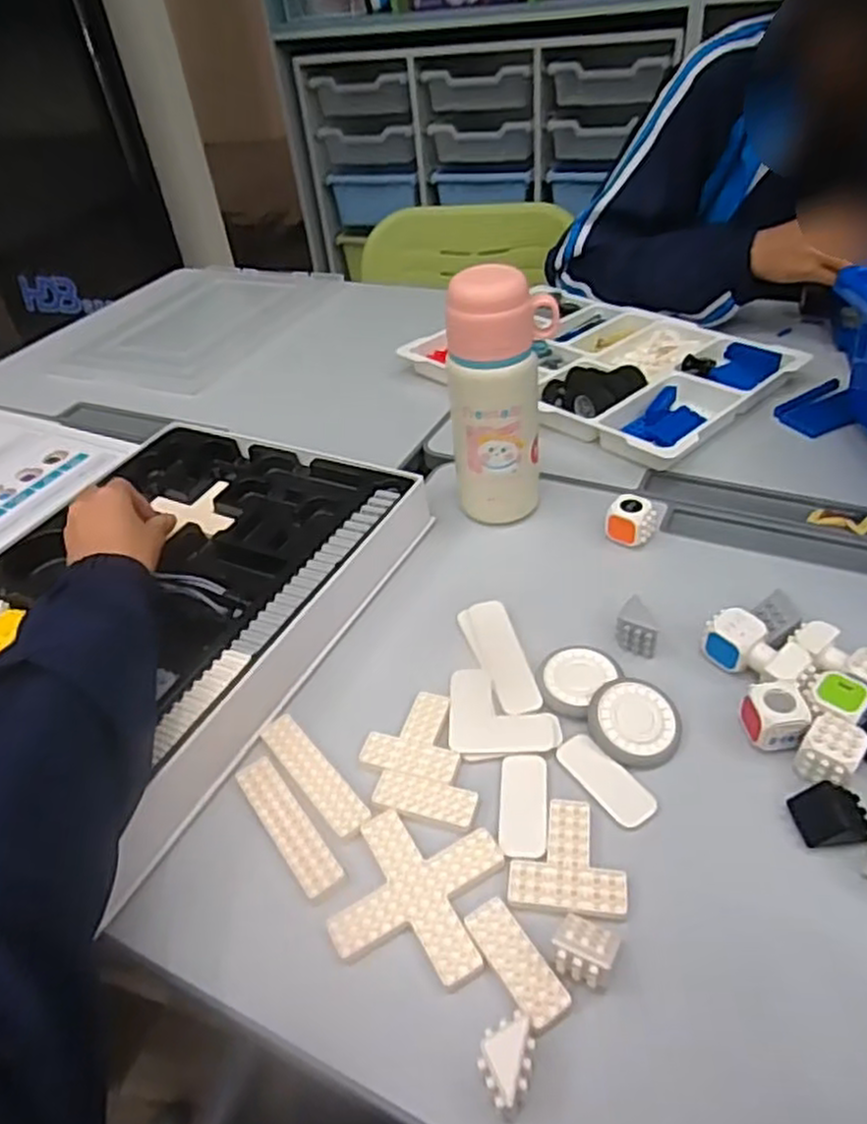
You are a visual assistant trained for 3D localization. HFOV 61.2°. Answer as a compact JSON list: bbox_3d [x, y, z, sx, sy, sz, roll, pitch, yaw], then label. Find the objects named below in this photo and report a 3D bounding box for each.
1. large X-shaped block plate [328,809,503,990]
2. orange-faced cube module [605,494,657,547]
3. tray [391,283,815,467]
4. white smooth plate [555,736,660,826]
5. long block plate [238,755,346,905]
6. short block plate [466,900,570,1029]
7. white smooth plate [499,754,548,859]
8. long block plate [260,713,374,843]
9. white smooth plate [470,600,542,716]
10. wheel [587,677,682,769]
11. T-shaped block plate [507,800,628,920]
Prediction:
[{"bbox_3d":[-0.008,0.184,0.409,0.081,0.004,0.083,7,42,15],"label":"large X-shaped block plate"},{"bbox_3d":[0.166,-0.034,0.612,0.036,0.034,0.031,21,48,29],"label":"orange-faced cube module"},{"bbox_3d":[0.183,-0.231,0.840,0.264,0.034,0.374,-34,48,-28],"label":"tray"},{"bbox_3d":[0.106,0.134,0.454,0.027,0.004,0.067,-29,45,-24],"label":"white smooth plate"},{"bbox_3d":[-0.090,0.159,0.448,0.024,0.004,0.104,-29,45,-23],"label":"long block plate"},{"bbox_3d":[0.042,0.202,0.373,0.025,0.004,0.063,-25,44,-20],"label":"short block plate"},{"bbox_3d":[0.055,0.146,0.444,0.028,0.004,0.068,0,41,8],"label":"white smooth plate"},{"bbox_3d":[-0.078,0.134,0.472,0.023,0.004,0.105,-31,46,-25],"label":"long block plate"},{"bbox_3d":[0.049,0.066,0.529,0.031,0.004,0.106,-11,41,-5],"label":"white smooth plate"},{"bbox_3d":[0.129,0.102,0.472,0.056,0.015,0.060,-4,41,3],"label":"wheel"},{"bbox_3d":[0.076,0.166,0.416,0.062,0.004,0.065,2,41,10],"label":"T-shaped block plate"}]

